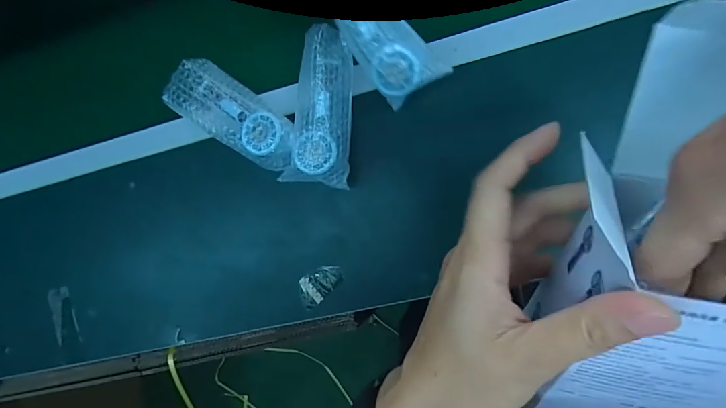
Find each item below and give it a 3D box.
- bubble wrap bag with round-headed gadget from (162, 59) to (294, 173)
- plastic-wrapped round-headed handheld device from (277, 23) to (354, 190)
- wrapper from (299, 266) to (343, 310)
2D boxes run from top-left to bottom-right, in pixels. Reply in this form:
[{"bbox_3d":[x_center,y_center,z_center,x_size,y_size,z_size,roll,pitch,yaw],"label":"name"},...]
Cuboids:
[{"bbox_3d":[-0.176,-0.124,0.542,0.198,0.051,0.083,35,97,7],"label":"bubble wrap bag with round-headed gadget"},{"bbox_3d":[-0.058,-0.120,0.501,0.088,0.066,0.190,9,93,9],"label":"plastic-wrapped round-headed handheld device"},{"bbox_3d":[-0.066,0.117,0.571,0.043,0.009,0.074,43,97,6],"label":"wrapper"}]

